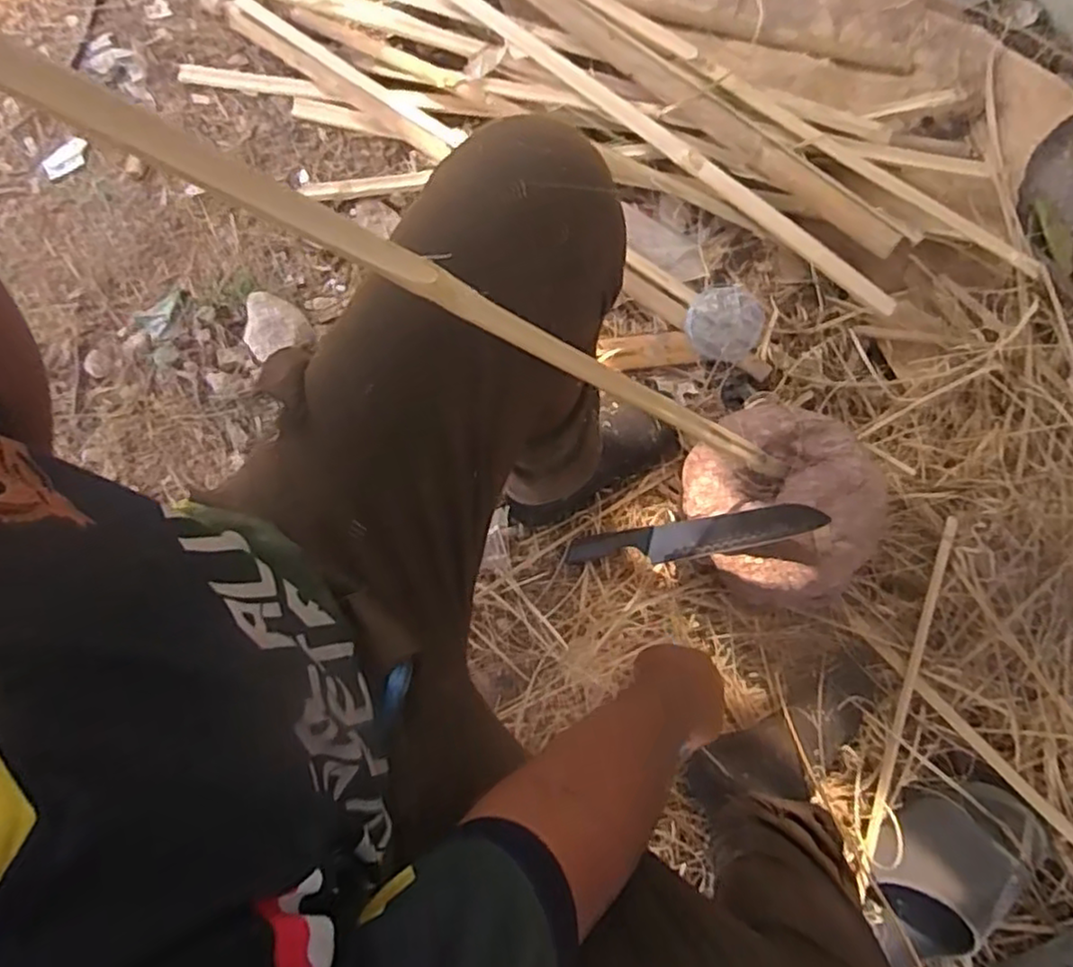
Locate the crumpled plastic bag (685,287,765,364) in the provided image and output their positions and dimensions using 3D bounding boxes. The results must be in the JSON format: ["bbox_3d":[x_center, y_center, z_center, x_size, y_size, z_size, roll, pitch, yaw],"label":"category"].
[{"bbox_3d":[0.238,-0.200,0.874,0.091,0.030,0.088,22,83,7],"label":"crumpled plastic bag"}]

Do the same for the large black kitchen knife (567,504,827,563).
[{"bbox_3d":[0.159,0.061,0.745,0.290,0.022,0.042,-12,77,35],"label":"large black kitchen knife"}]

